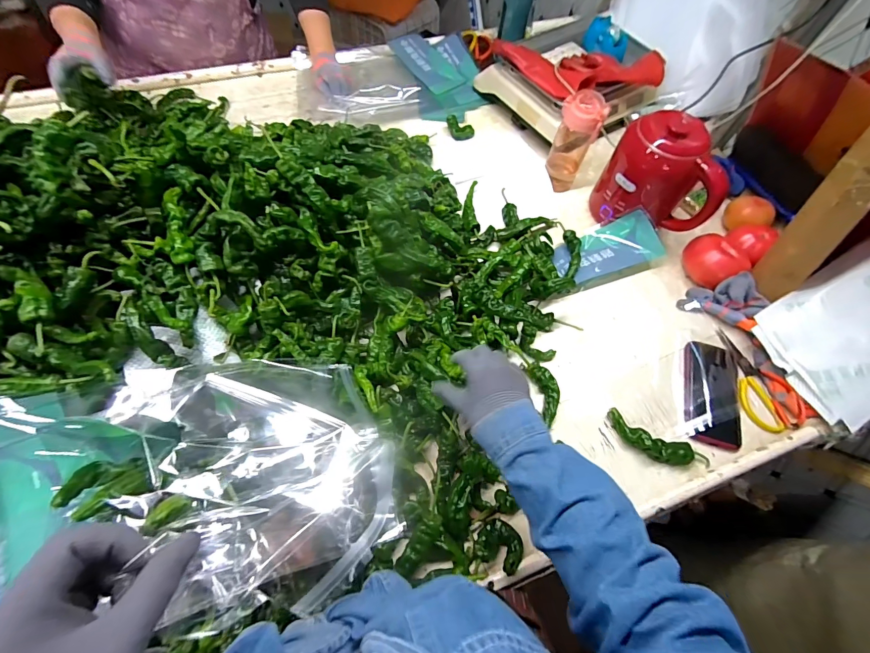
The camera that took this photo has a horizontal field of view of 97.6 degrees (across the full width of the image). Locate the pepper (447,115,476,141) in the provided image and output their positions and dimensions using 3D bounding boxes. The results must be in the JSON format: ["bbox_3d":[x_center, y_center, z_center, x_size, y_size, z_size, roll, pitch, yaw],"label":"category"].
[{"bbox_3d":[0.056,-0.453,0.869,0.067,0.030,0.040,18,63,5],"label":"pepper"}]

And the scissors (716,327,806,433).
[{"bbox_3d":[0.531,0.082,0.626,0.084,0.019,0.174,-4,63,-6],"label":"scissors"}]

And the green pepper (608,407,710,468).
[{"bbox_3d":[0.333,0.172,0.561,0.150,0.038,0.042,27,64,10],"label":"green pepper"}]

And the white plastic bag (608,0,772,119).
[{"bbox_3d":[0.576,-0.665,0.846,0.097,0.196,0.416,-23,66,-15],"label":"white plastic bag"}]

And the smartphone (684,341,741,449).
[{"bbox_3d":[0.451,0.105,0.614,0.082,0.015,0.178,19,63,6],"label":"smartphone"}]

